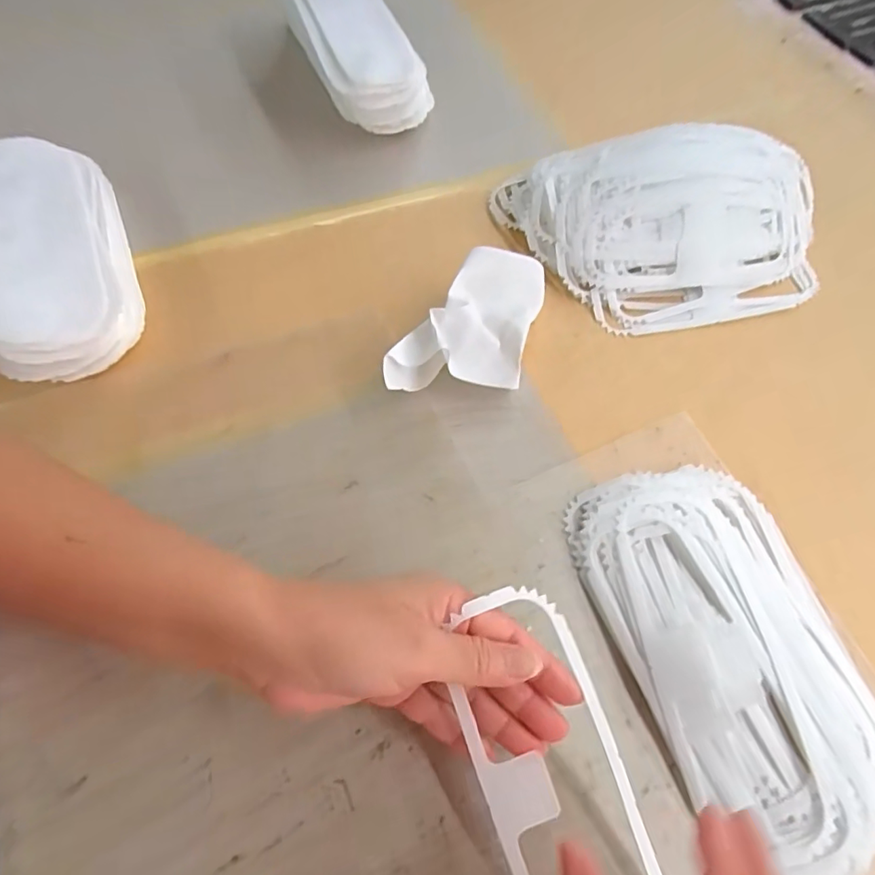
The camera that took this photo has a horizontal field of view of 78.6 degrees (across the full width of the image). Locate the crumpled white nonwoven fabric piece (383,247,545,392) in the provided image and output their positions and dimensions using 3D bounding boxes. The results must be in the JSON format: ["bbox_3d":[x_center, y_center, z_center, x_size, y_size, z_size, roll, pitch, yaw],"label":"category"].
[{"bbox_3d":[0.030,-0.072,0.380,0.077,0.045,0.148,32,66,12],"label":"crumpled white nonwoven fabric piece"}]

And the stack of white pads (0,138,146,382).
[{"bbox_3d":[-0.268,-0.125,0.378,0.087,0.056,0.191,-20,67,-13],"label":"stack of white pads"}]

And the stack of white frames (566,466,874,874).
[{"bbox_3d":[0.170,0.118,0.307,0.121,0.028,0.217,-16,66,-12],"label":"stack of white frames"}]

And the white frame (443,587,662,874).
[{"bbox_3d":[0.053,0.160,0.251,0.068,0.022,0.174,-22,77,8],"label":"white frame"}]

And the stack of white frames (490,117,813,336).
[{"bbox_3d":[0.194,-0.183,0.437,0.267,0.068,0.172,-6,64,-7],"label":"stack of white frames"}]

